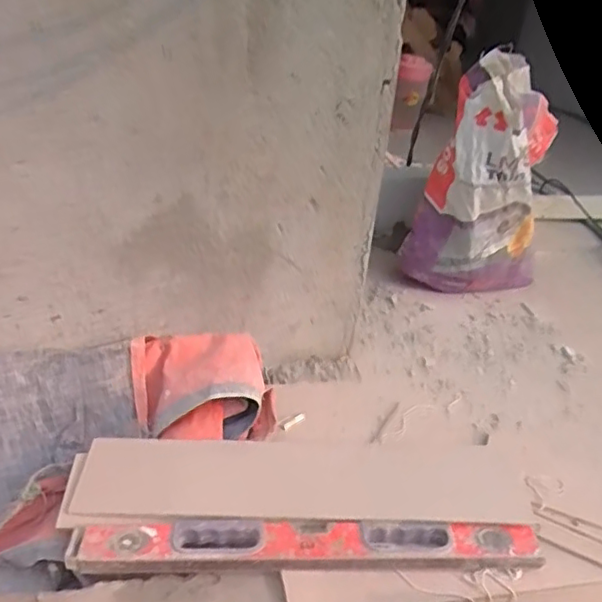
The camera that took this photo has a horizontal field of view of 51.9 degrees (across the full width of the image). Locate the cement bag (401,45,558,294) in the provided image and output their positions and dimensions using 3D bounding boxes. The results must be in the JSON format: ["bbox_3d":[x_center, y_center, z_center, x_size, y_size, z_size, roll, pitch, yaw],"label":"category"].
[{"bbox_3d":[0.373,-0.231,1.280,0.268,0.482,0.259,15,32,16],"label":"cement bag"}]

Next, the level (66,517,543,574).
[{"bbox_3d":[0.008,0.303,0.777,0.566,0.033,0.067,1,29,-3],"label":"level"}]

